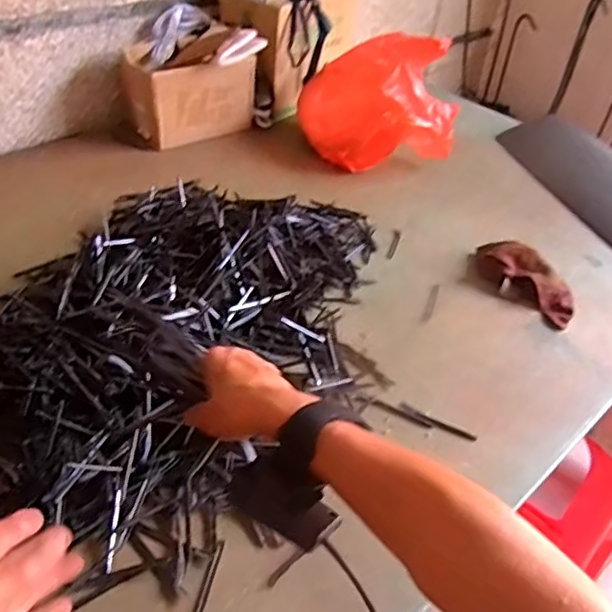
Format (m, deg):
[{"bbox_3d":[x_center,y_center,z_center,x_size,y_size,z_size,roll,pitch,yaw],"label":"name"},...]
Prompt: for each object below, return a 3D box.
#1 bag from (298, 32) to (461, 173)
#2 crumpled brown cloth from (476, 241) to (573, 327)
[{"bbox_3d":[0.131,-0.395,1.168,0.262,0.185,0.257,-3,41,-11],"label":"bag"},{"bbox_3d":[0.320,-0.043,0.886,0.075,0.046,0.186,-19,46,-26],"label":"crumpled brown cloth"}]

